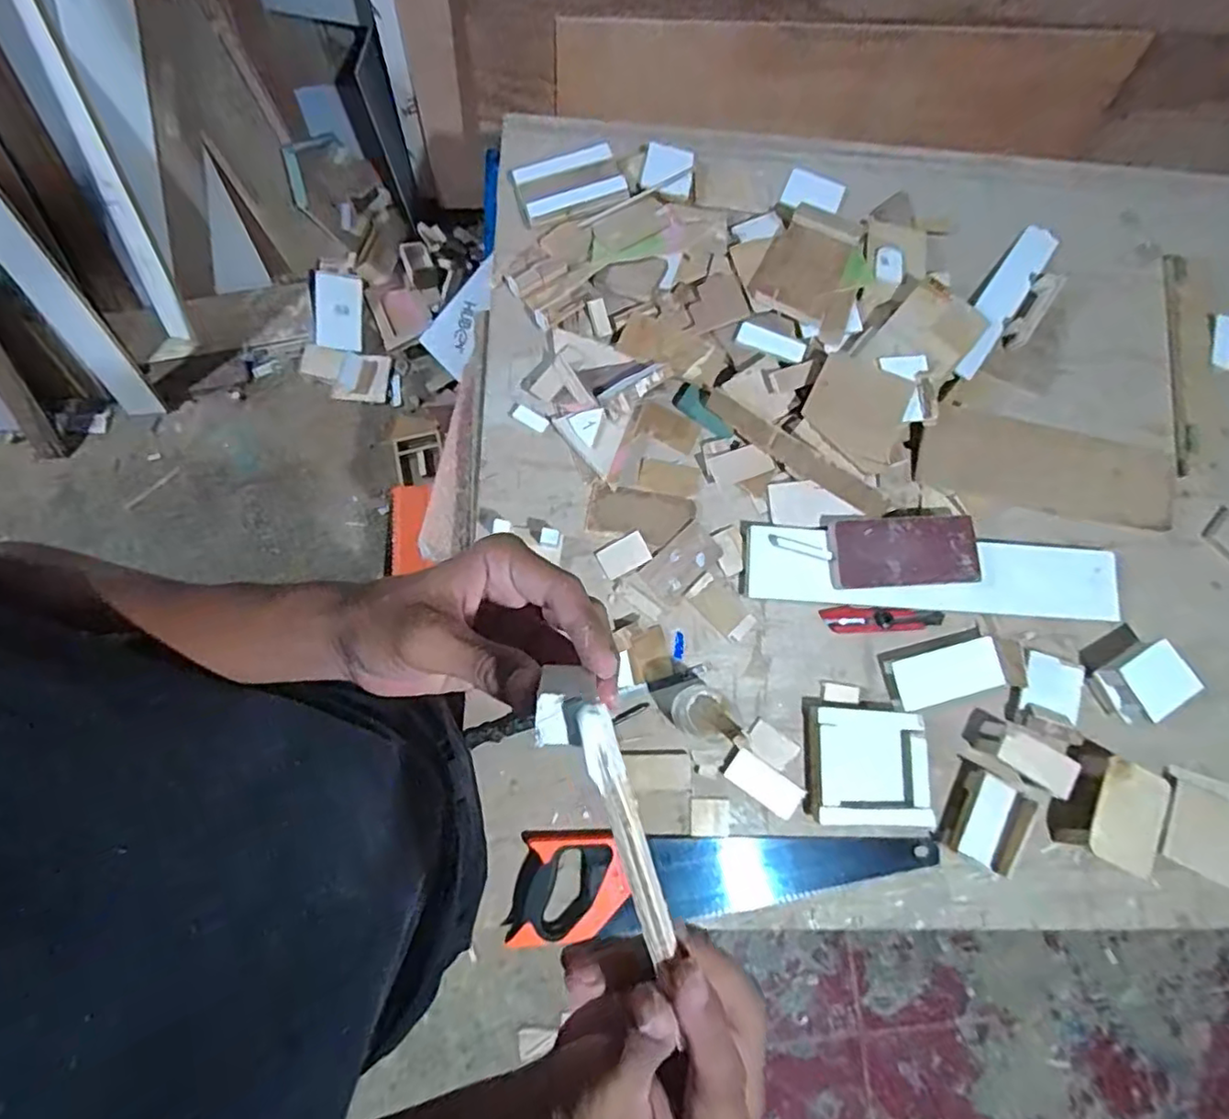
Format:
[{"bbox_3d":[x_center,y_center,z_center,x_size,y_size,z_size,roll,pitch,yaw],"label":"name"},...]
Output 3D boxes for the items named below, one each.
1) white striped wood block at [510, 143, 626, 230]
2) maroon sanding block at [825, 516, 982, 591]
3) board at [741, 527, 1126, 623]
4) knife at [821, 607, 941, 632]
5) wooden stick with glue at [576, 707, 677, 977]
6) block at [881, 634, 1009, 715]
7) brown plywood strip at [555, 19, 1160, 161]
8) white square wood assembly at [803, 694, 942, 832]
[{"bbox_3d":[-0.066,-0.537,0.888,0.153,0.020,0.101,-13,79,-7],"label":"white striped wood block"},{"bbox_3d":[0.381,-0.007,0.824,0.197,0.031,0.090,-4,80,0],"label":"maroon sanding block"},{"bbox_3d":[0.421,0.020,0.826,0.496,0.025,0.099,5,77,-4],"label":"board"},{"bbox_3d":[0.357,0.079,0.827,0.160,0.011,0.031,0,78,-5],"label":"knife"},{"bbox_3d":[0.005,0.096,0.218,0.012,0.004,0.094,-17,95,-2],"label":"wooden stick with glue"},{"bbox_3d":[0.430,0.151,0.813,0.143,0.018,0.068,-14,79,-8],"label":"block"},{"bbox_3d":[0.494,-0.995,1.308,1.222,0.223,0.032,-3,56,-8],"label":"brown plywood strip"},{"bbox_3d":[0.314,0.258,0.782,0.149,0.030,0.141,4,77,-4],"label":"white square wood assembly"}]

